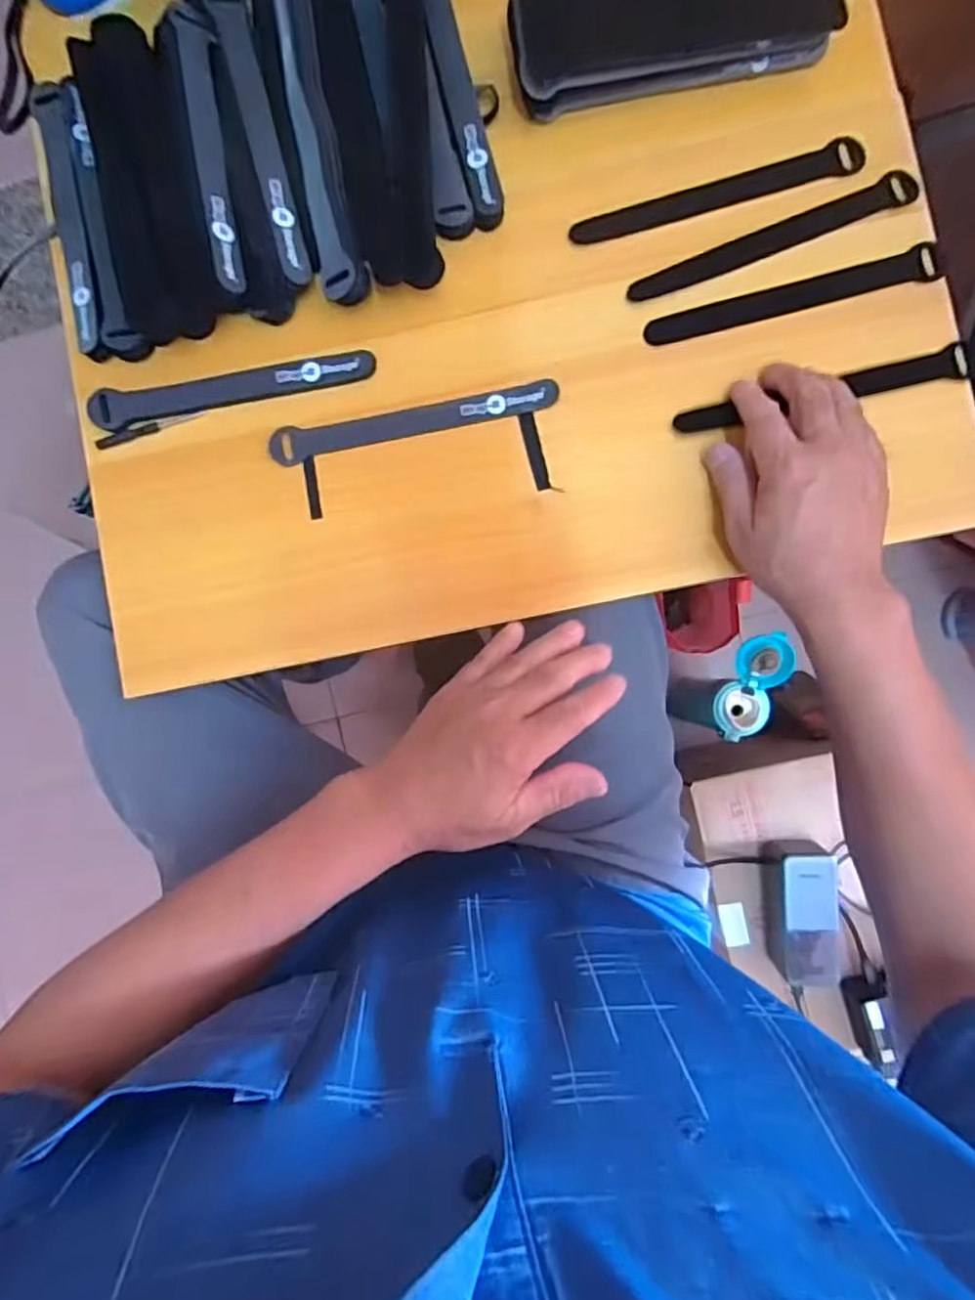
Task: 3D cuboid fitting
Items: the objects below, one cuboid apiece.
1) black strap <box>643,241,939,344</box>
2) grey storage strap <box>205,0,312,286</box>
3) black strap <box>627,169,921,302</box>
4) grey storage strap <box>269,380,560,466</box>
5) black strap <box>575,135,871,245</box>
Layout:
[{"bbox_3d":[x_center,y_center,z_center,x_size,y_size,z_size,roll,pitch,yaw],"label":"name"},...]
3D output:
[{"bbox_3d":[0.203,-0.237,0.423,0.192,0.008,0.023,-13,87,3],"label":"black strap"},{"bbox_3d":[-0.150,-0.340,0.414,0.023,0.021,0.194,-13,87,3],"label":"grey storage strap"},{"bbox_3d":[0.191,-0.278,0.425,0.195,0.008,0.021,-19,87,3],"label":"black strap"},{"bbox_3d":[-0.051,-0.156,0.435,0.197,0.008,0.024,-9,88,3],"label":"grey storage strap"},{"bbox_3d":[0.154,-0.310,0.428,0.195,0.007,0.023,-13,87,3],"label":"black strap"}]

